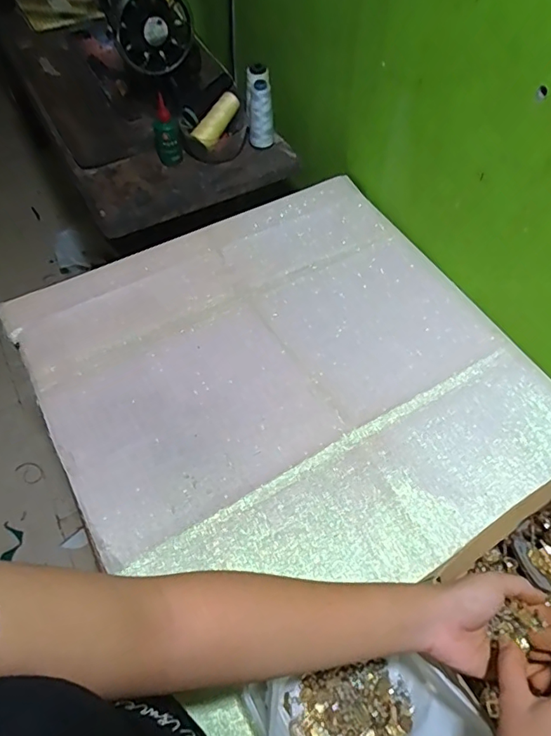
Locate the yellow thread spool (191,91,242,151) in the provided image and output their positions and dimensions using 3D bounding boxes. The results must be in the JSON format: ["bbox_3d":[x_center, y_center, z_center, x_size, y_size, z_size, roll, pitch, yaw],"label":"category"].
[{"bbox_3d":[-0.105,-0.449,0.900,0.035,0.033,0.113,32,81,19],"label":"yellow thread spool"}]

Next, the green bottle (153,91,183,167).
[{"bbox_3d":[-0.198,-0.421,0.889,0.044,0.107,0.046,-26,60,-16],"label":"green bottle"}]

